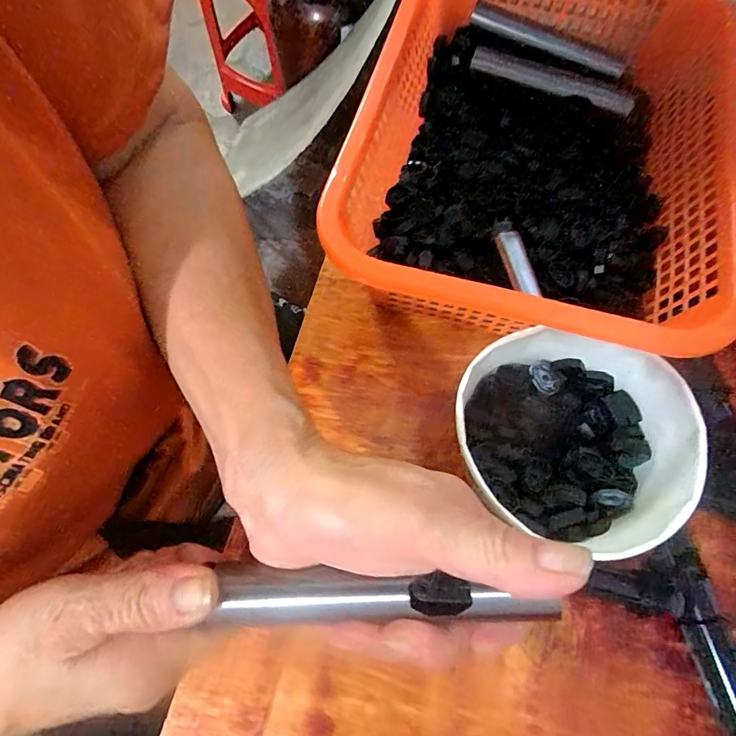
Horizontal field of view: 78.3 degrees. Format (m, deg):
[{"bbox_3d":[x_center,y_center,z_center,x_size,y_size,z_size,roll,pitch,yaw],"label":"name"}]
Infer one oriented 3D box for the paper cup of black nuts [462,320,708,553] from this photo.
[{"bbox_3d":[0.120,0.038,0.271,0.131,0.052,0.122,0,70,1],"label":"paper cup of black nuts"}]

